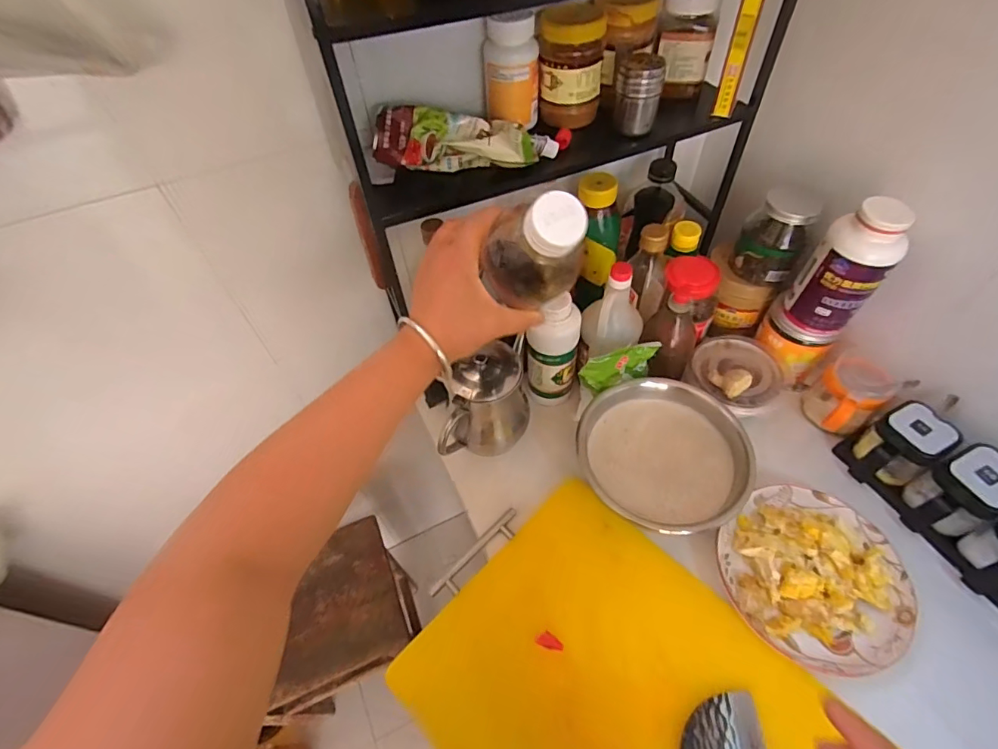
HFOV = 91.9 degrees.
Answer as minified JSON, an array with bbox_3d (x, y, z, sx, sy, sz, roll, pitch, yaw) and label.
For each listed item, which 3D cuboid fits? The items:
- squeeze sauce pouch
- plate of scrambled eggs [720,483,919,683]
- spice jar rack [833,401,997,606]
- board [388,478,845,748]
[{"bbox_3d":[-0.036,-0.255,0.525,0.189,0.054,0.062,3,54,5],"label":"squeeze sauce pouch"},{"bbox_3d":[0.374,0.233,0.571,0.198,0.042,0.194,-2,53,2],"label":"plate of scrambled eggs"},{"bbox_3d":[0.579,0.175,0.570,0.108,0.106,0.349,-22,55,-12],"label":"spice jar rack"},{"bbox_3d":[0.155,0.354,0.499,0.454,0.024,0.333,36,63,26],"label":"board"}]

